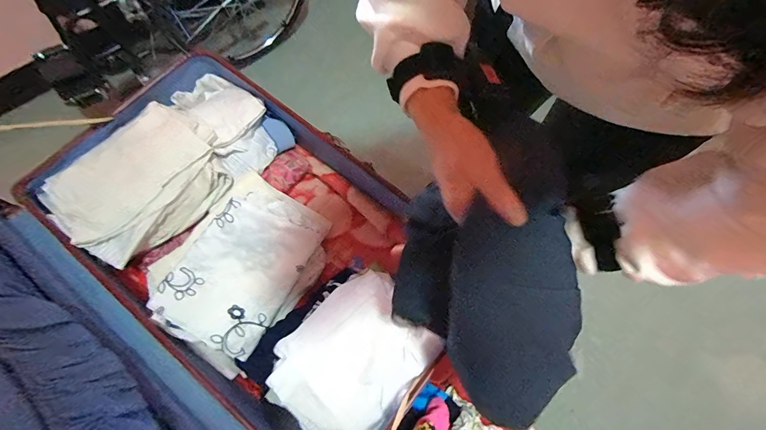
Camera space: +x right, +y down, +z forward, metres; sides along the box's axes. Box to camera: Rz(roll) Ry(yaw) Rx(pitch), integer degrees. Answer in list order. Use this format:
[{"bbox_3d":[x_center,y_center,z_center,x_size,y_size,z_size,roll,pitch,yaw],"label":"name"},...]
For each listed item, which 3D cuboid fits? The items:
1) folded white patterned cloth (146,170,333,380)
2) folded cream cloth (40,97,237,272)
[{"bbox_3d":[-0.255,0.086,0.636,0.225,0.101,0.312,34,74,12],"label":"folded white patterned cloth"},{"bbox_3d":[-0.439,-0.064,0.645,0.217,0.069,0.278,39,75,13],"label":"folded cream cloth"}]

